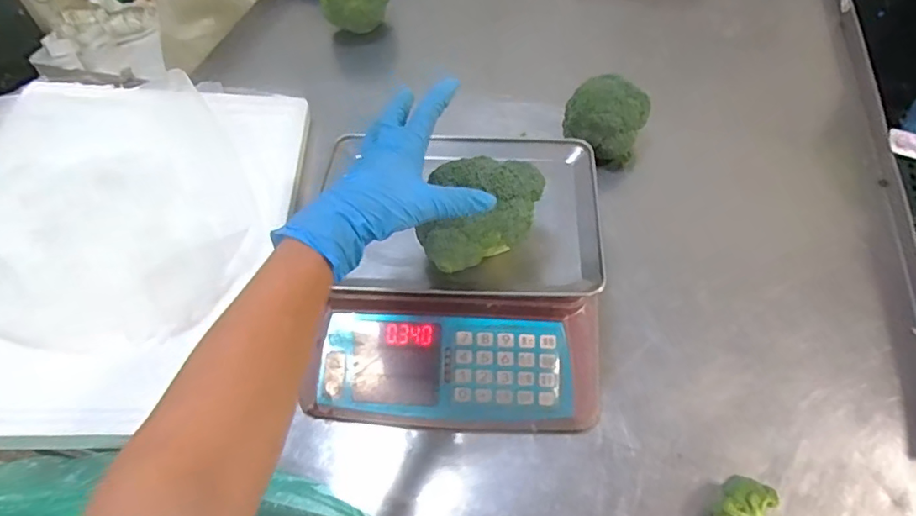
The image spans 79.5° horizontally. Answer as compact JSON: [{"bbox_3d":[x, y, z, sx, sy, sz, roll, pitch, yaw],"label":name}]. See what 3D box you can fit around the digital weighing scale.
[{"bbox_3d":[-0.001,0.016,0.652,0.323,0.113,0.345,1,53,5],"label":"digital weighing scale"}]

